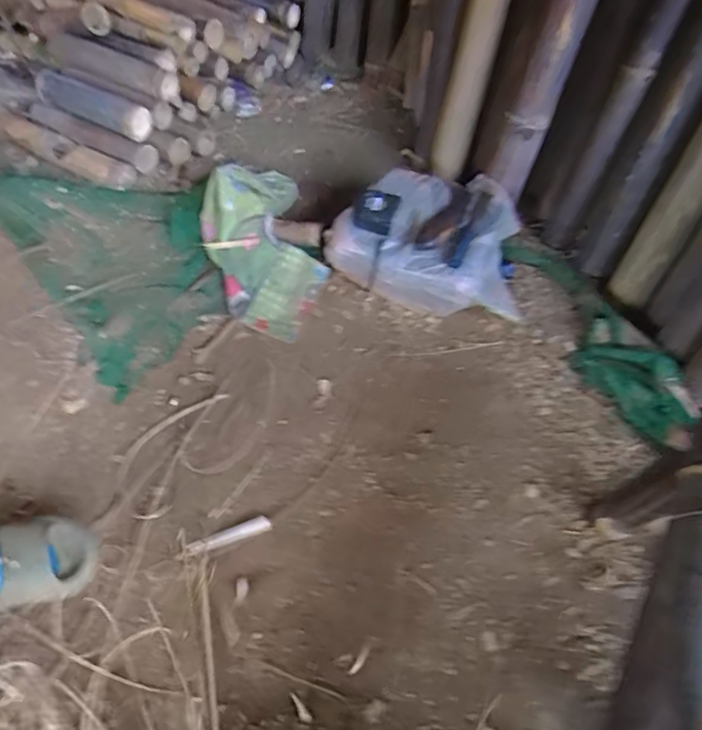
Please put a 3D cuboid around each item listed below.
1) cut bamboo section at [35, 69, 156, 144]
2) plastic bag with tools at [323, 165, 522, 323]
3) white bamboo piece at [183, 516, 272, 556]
[{"bbox_3d":[-0.599,-0.599,1.249,0.309,0.068,0.066,25,59,14],"label":"cut bamboo section"},{"bbox_3d":[0.165,-0.265,1.101,0.389,0.147,0.286,16,58,8],"label":"plastic bag with tools"},{"bbox_3d":[-0.187,0.262,0.814,0.131,0.021,0.024,-17,60,-13],"label":"white bamboo piece"}]

